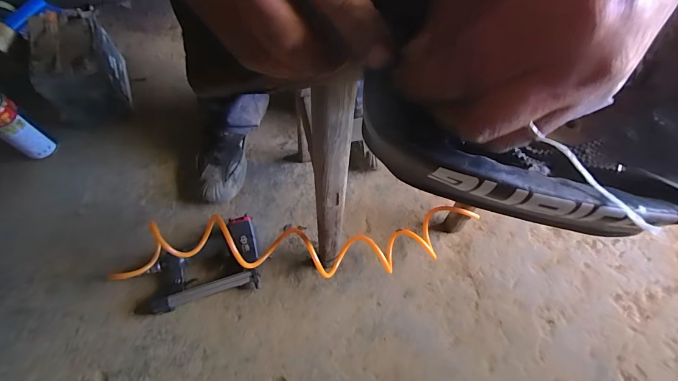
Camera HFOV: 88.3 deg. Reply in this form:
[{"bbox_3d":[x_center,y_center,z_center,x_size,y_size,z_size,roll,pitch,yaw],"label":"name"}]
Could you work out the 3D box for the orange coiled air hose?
[{"bbox_3d":[-0.042,0.107,0.655,0.605,0.127,0.113,-3,67,-5],"label":"orange coiled air hose"}]

